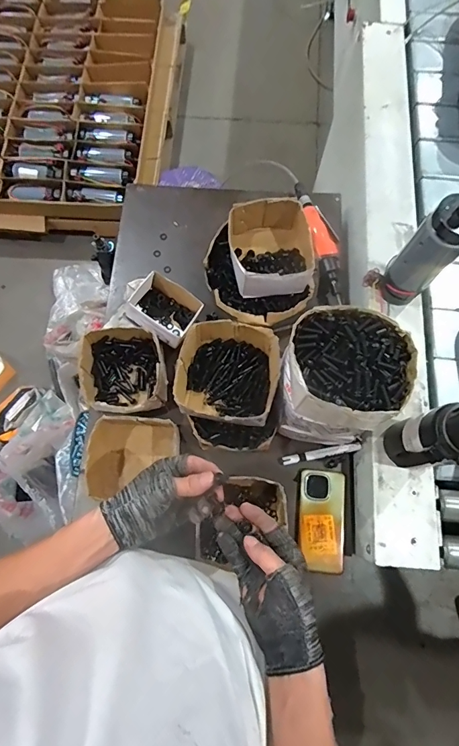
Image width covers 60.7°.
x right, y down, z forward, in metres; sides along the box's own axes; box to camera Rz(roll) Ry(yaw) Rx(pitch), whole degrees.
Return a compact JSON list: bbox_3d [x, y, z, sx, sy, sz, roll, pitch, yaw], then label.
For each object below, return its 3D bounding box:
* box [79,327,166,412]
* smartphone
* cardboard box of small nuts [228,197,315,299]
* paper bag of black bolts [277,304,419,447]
[{"bbox_3d":[-0.192,-0.002,0.721,0.145,0.073,0.155,-7,74,-3],"label":"box"},{"bbox_3d":[0.159,0.252,0.671,0.080,0.009,0.162,4,74,0],"label":"smartphone"},{"bbox_3d":[0.074,-0.224,0.715,0.140,0.078,0.151,-3,74,-2],"label":"cardboard box of small nuts"},{"bbox_3d":[0.158,0.016,0.600,0.159,0.220,0.149,13,74,3],"label":"paper bag of black bolts"}]

